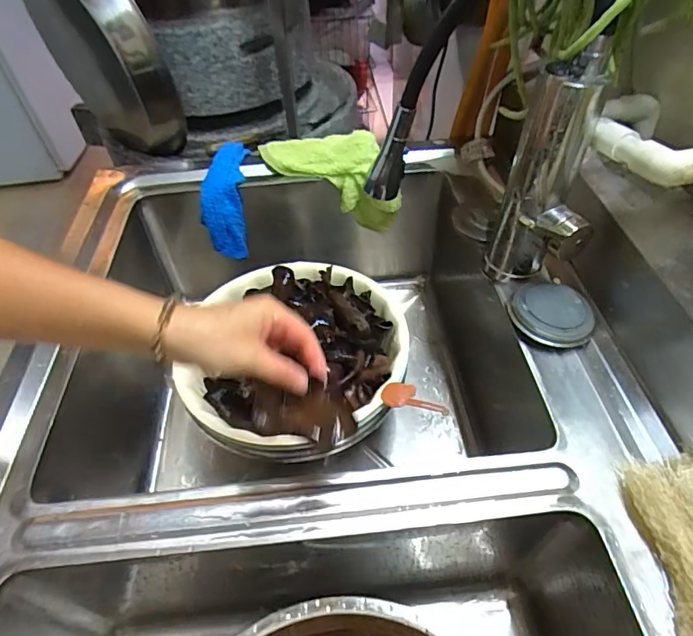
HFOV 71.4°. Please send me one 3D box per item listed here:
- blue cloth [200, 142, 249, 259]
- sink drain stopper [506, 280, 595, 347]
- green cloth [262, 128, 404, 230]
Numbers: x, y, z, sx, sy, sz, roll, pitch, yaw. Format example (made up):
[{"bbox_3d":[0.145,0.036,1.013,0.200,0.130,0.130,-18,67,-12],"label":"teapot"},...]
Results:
[{"bbox_3d":[-0.180,-0.178,0.747,0.059,0.136,0.124,-1,48,5],"label":"blue cloth"},{"bbox_3d":[0.208,-0.008,0.488,0.080,0.020,0.077,-3,48,3],"label":"sink drain stopper"},{"bbox_3d":[-0.025,-0.211,0.746,0.213,0.128,0.084,14,51,17],"label":"green cloth"}]

